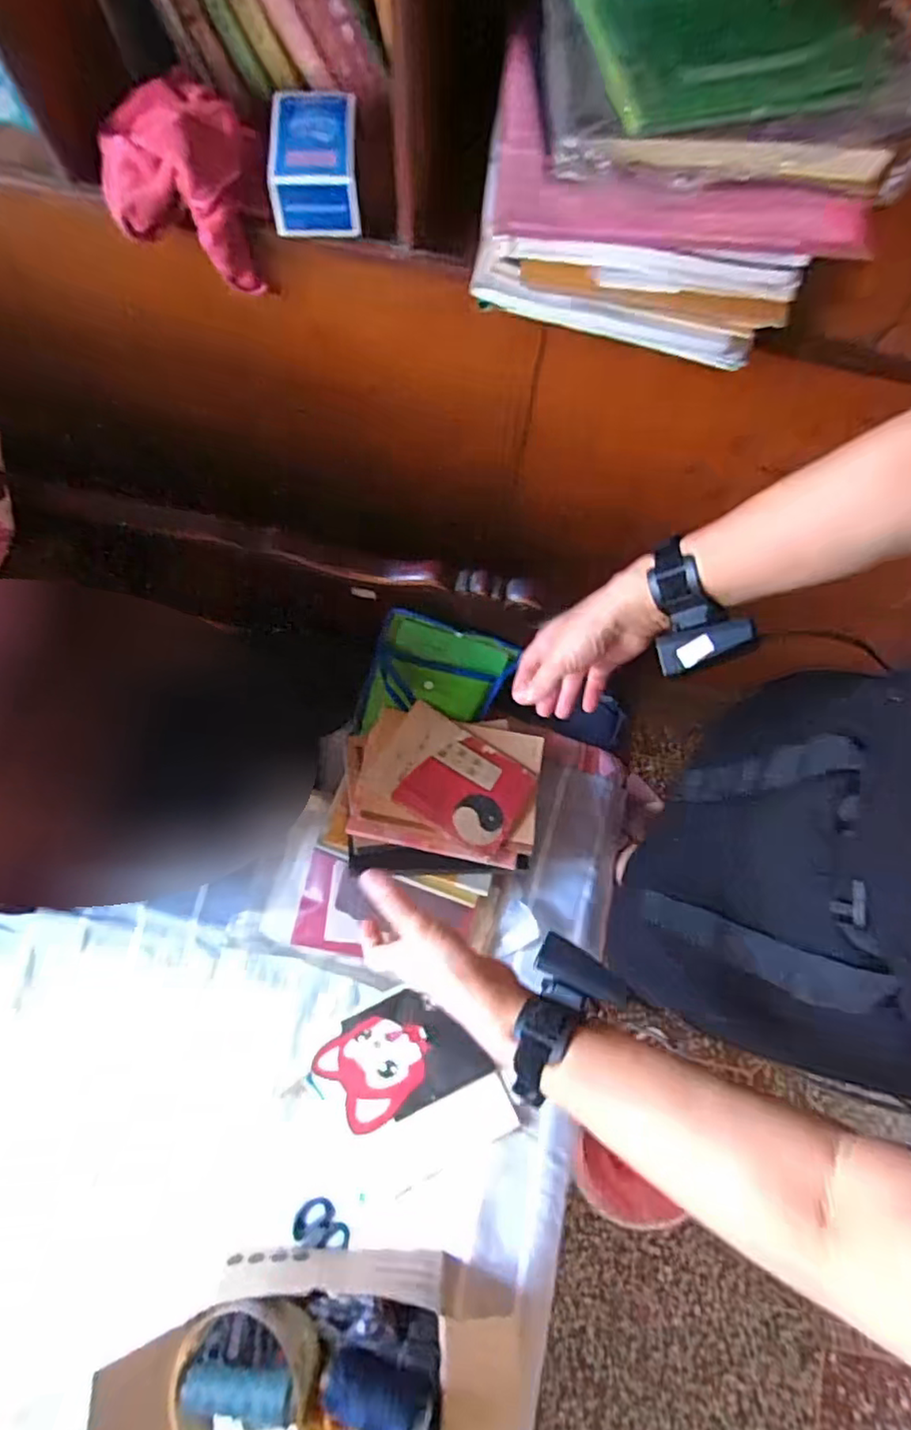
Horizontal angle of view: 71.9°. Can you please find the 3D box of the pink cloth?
[{"bbox_3d":[-0.215,-0.428,0.514,0.125,0.097,0.104,-14,78,-5],"label":"pink cloth"}]

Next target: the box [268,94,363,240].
[{"bbox_3d":[-0.110,-0.444,0.502,0.075,0.045,0.105,-1,78,-2],"label":"box"}]

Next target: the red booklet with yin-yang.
[{"bbox_3d":[-0.003,0.078,0.771,0.183,0.006,0.130,32,62,2],"label":"red booklet with yin-yang"}]

